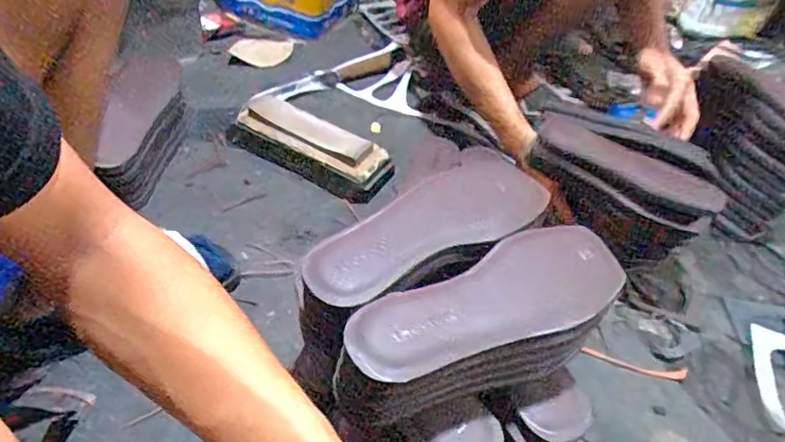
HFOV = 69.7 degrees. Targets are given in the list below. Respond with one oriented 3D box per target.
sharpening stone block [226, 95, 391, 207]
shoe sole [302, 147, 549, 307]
[{"bbox_3d":[-0.122,-0.113,0.876,0.271,0.053,0.100,25,50,15],"label":"sharpening stone block"},{"bbox_3d":[0.032,-0.001,0.485,0.245,0.026,0.095,-29,57,-29],"label":"shoe sole"}]

